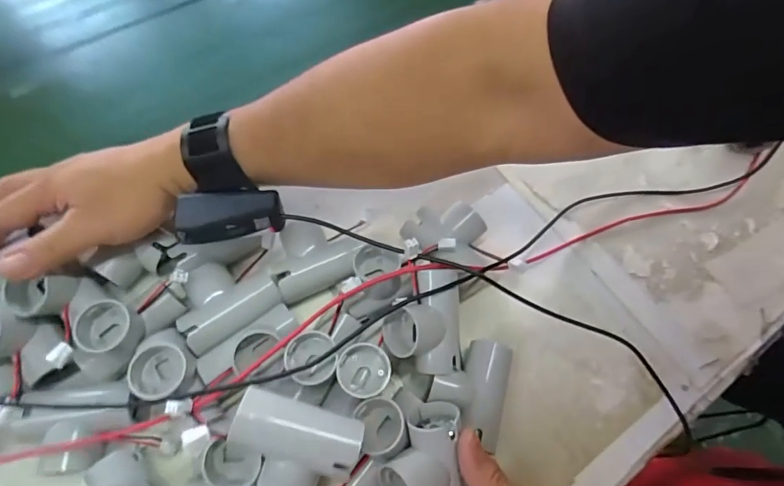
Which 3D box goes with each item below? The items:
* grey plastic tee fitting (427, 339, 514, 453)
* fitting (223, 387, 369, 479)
[{"bbox_3d":[0.056,0.106,0.331,0.050,0.029,0.068,17,66,4],"label":"grey plastic tee fitting"},{"bbox_3d":[-0.056,0.118,0.277,0.074,0.042,0.034,16,66,4],"label":"fitting"}]

